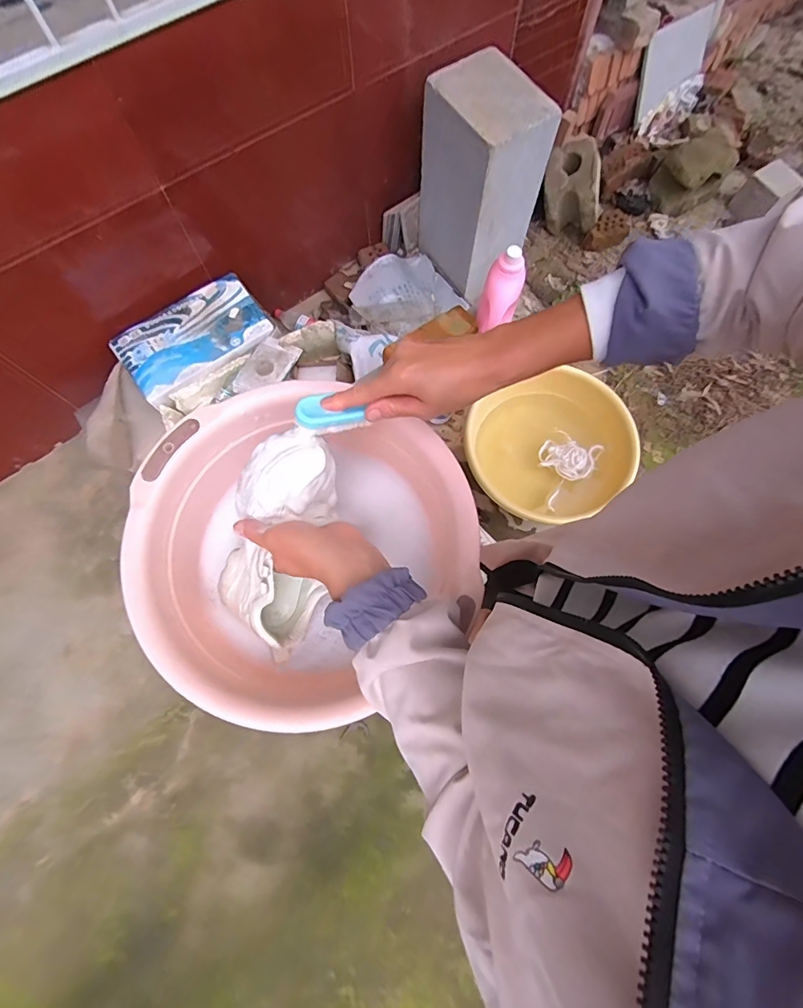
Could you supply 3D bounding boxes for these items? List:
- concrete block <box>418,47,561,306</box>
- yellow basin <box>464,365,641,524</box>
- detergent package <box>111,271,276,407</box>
[{"bbox_3d":[0.246,-1.013,1.424,0.233,0.514,0.341,-39,75,-10],"label":"concrete block"},{"bbox_3d":[0.338,-0.127,1.023,0.384,0.097,0.328,-31,72,-10],"label":"yellow basin"},{"bbox_3d":[-0.615,-0.491,1.332,0.417,0.061,0.271,-37,75,-10],"label":"detergent package"}]

